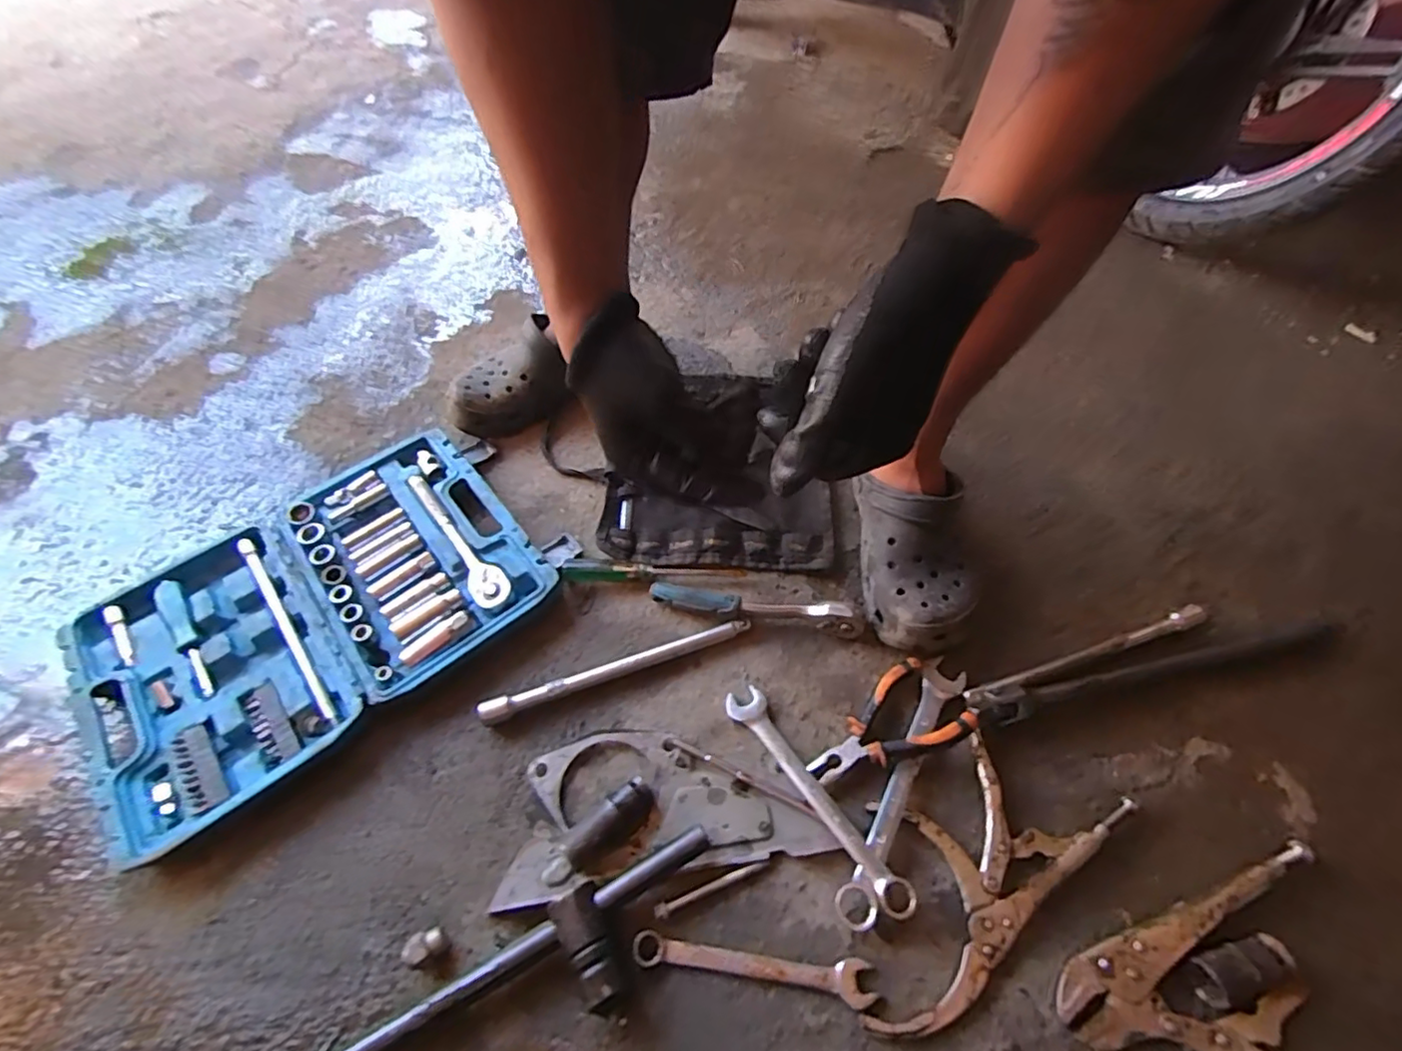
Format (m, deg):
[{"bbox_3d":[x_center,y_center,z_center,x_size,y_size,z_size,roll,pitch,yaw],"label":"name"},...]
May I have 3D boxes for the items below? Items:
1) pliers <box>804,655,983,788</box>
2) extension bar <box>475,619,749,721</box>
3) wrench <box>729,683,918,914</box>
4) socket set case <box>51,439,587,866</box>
[{"bbox_3d":[0.161,0.171,0.497,0.134,0.026,0.076,-39,63,-24],"label":"pliers"},{"bbox_3d":[-0.076,0.128,0.555,0.243,0.020,0.018,-17,56,-12],"label":"extension bar"},{"bbox_3d":[0.091,0.210,0.487,0.031,0.009,0.201,-34,54,-15],"label":"wrench"},{"bbox_3d":[-0.363,0.072,0.589,0.408,0.034,0.272,-35,62,-22],"label":"socket set case"}]

